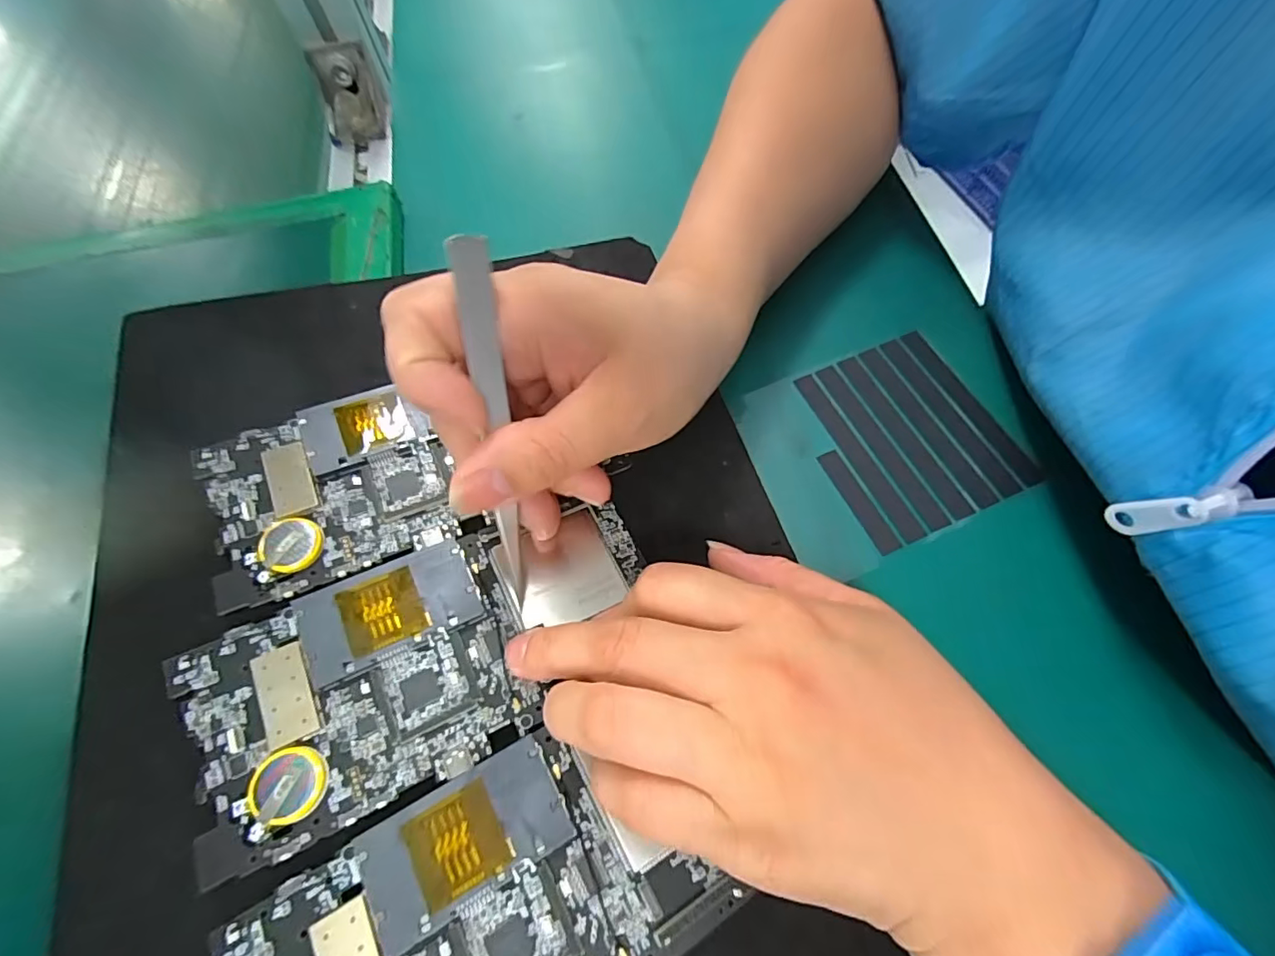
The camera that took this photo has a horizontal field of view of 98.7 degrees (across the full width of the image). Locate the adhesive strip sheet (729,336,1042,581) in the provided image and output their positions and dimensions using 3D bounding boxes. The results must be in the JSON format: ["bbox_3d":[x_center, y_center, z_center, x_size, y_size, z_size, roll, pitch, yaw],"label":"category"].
[{"bbox_3d":[0.109,-0.014,0.251,0.107,0.010,0.092,-22,65,-7],"label":"adhesive strip sheet"}]

